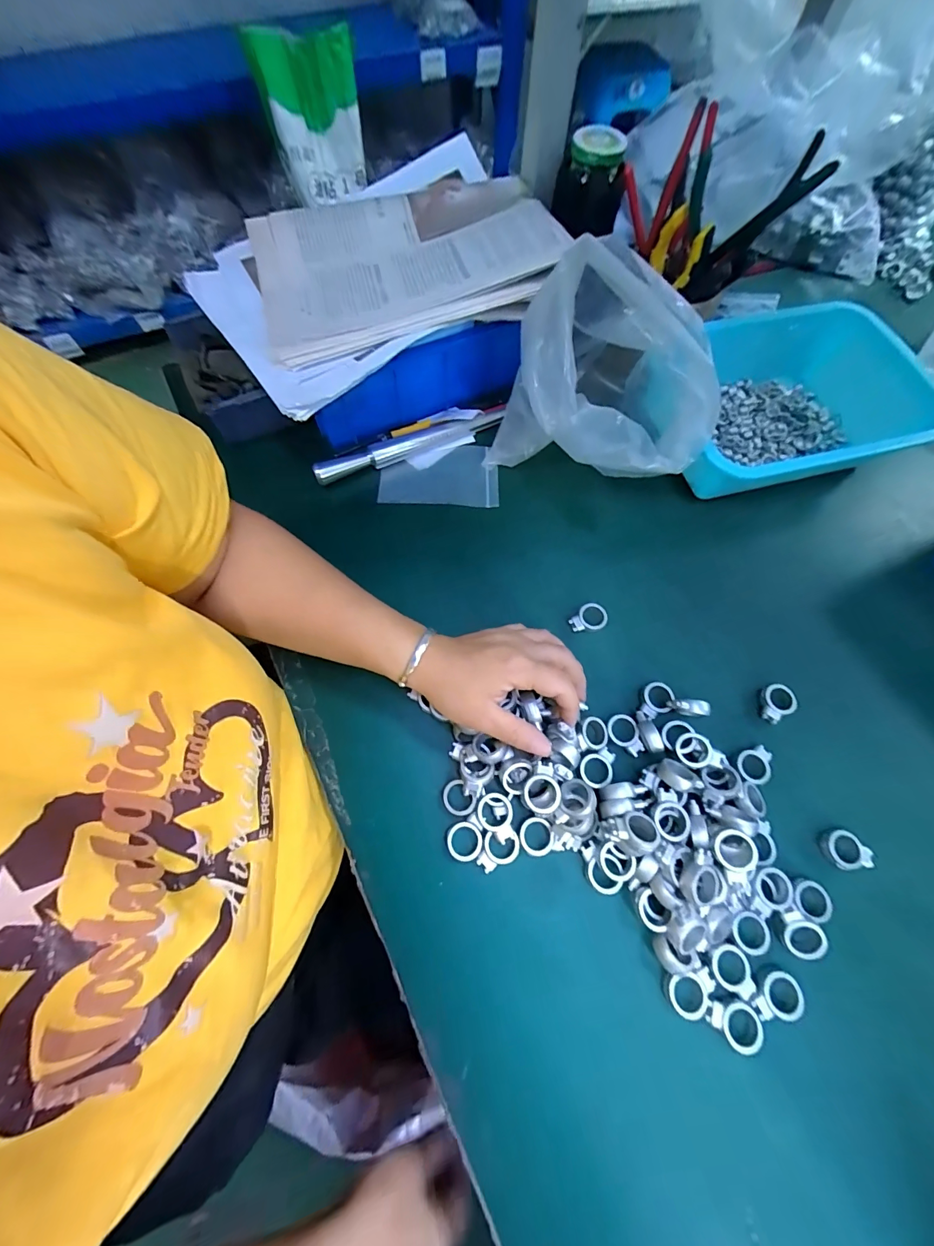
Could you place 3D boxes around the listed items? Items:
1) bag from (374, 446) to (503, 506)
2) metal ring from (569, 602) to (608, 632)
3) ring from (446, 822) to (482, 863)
[{"bbox_3d":[-0.029,-0.160,0.444,0.125,0.009,0.076,1,69,0],"label":"bag"},{"bbox_3d":[0.112,-0.004,0.376,0.035,0.006,0.025,-17,70,-7],"label":"metal ring"},{"bbox_3d":[-0.002,0.162,0.304,0.026,0.004,0.026,0,69,-1],"label":"ring"}]

